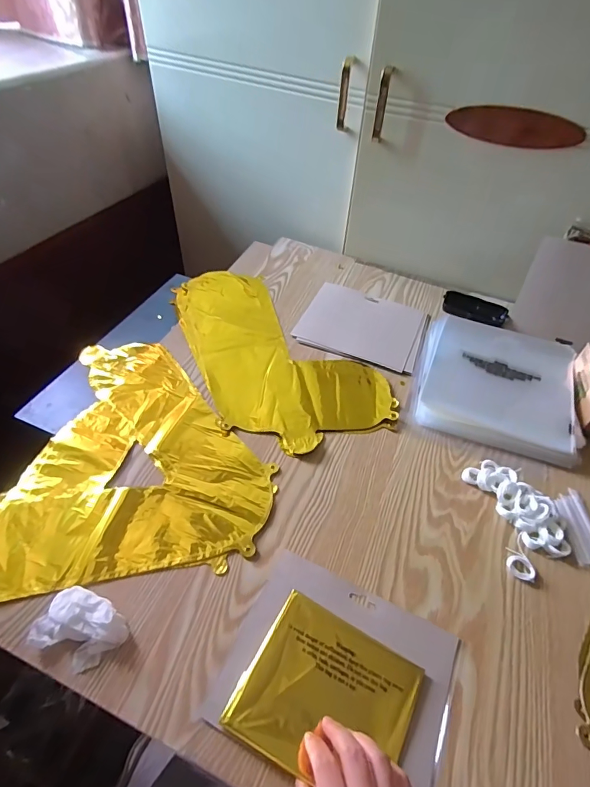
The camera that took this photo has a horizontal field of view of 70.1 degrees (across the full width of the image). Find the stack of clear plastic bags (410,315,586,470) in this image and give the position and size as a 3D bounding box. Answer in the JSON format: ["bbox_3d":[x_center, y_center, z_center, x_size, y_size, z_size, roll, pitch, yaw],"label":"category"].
[{"bbox_3d":[0.296,-0.017,0.625,0.216,0.032,0.221,17,50,11],"label":"stack of clear plastic bags"}]

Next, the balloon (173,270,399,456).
[{"bbox_3d":[-0.036,-0.080,0.675,0.240,0.008,0.406,-16,52,-17],"label":"balloon"}]

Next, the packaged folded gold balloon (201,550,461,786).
[{"bbox_3d":[0.041,0.261,0.390,0.193,0.008,0.160,22,51,15],"label":"packaged folded gold balloon"}]

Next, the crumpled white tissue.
[{"bbox_3d":[-0.199,0.216,0.388,0.078,0.027,0.055,20,50,13],"label":"crumpled white tissue"}]

